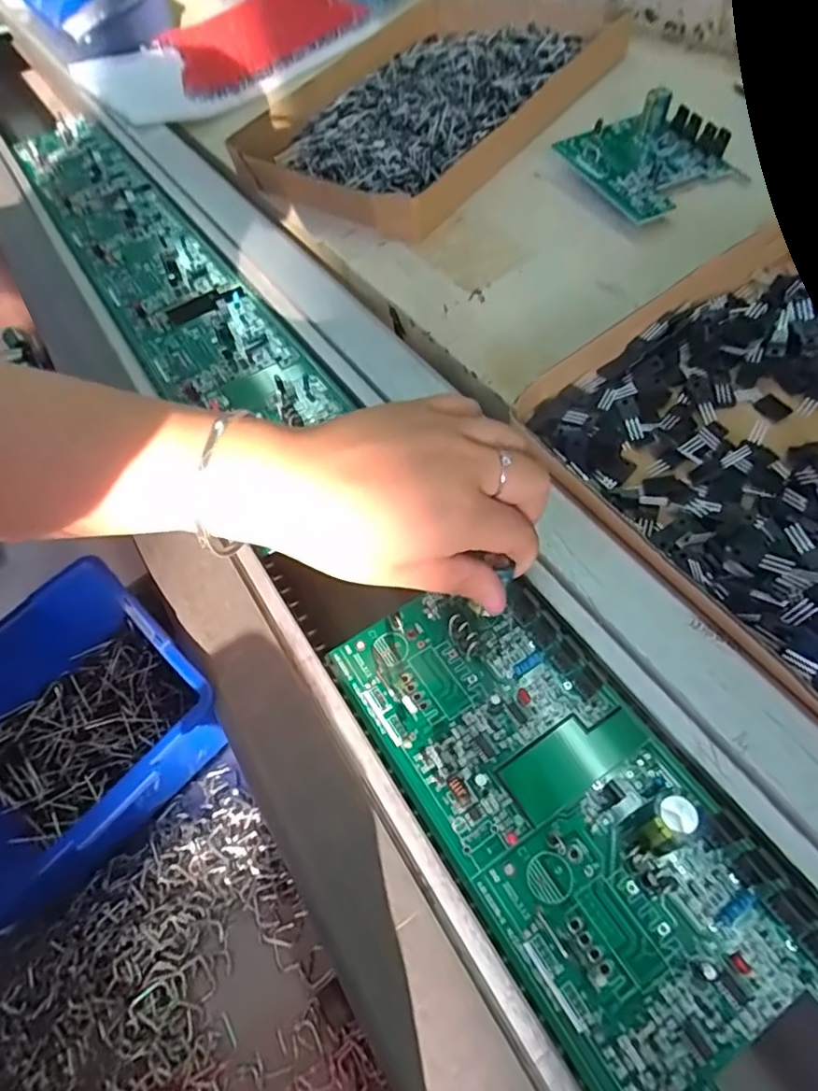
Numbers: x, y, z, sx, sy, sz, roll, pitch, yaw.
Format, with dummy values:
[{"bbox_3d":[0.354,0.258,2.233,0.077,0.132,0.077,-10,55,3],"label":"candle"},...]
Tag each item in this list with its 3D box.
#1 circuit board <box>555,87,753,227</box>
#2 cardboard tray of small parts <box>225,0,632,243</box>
[{"bbox_3d":[0.169,-0.277,0.418,0.095,0.038,0.105,-28,57,-14],"label":"circuit board"},{"bbox_3d":[0.017,-0.408,0.528,0.256,0.052,0.335,37,65,26],"label":"cardboard tray of small parts"}]

